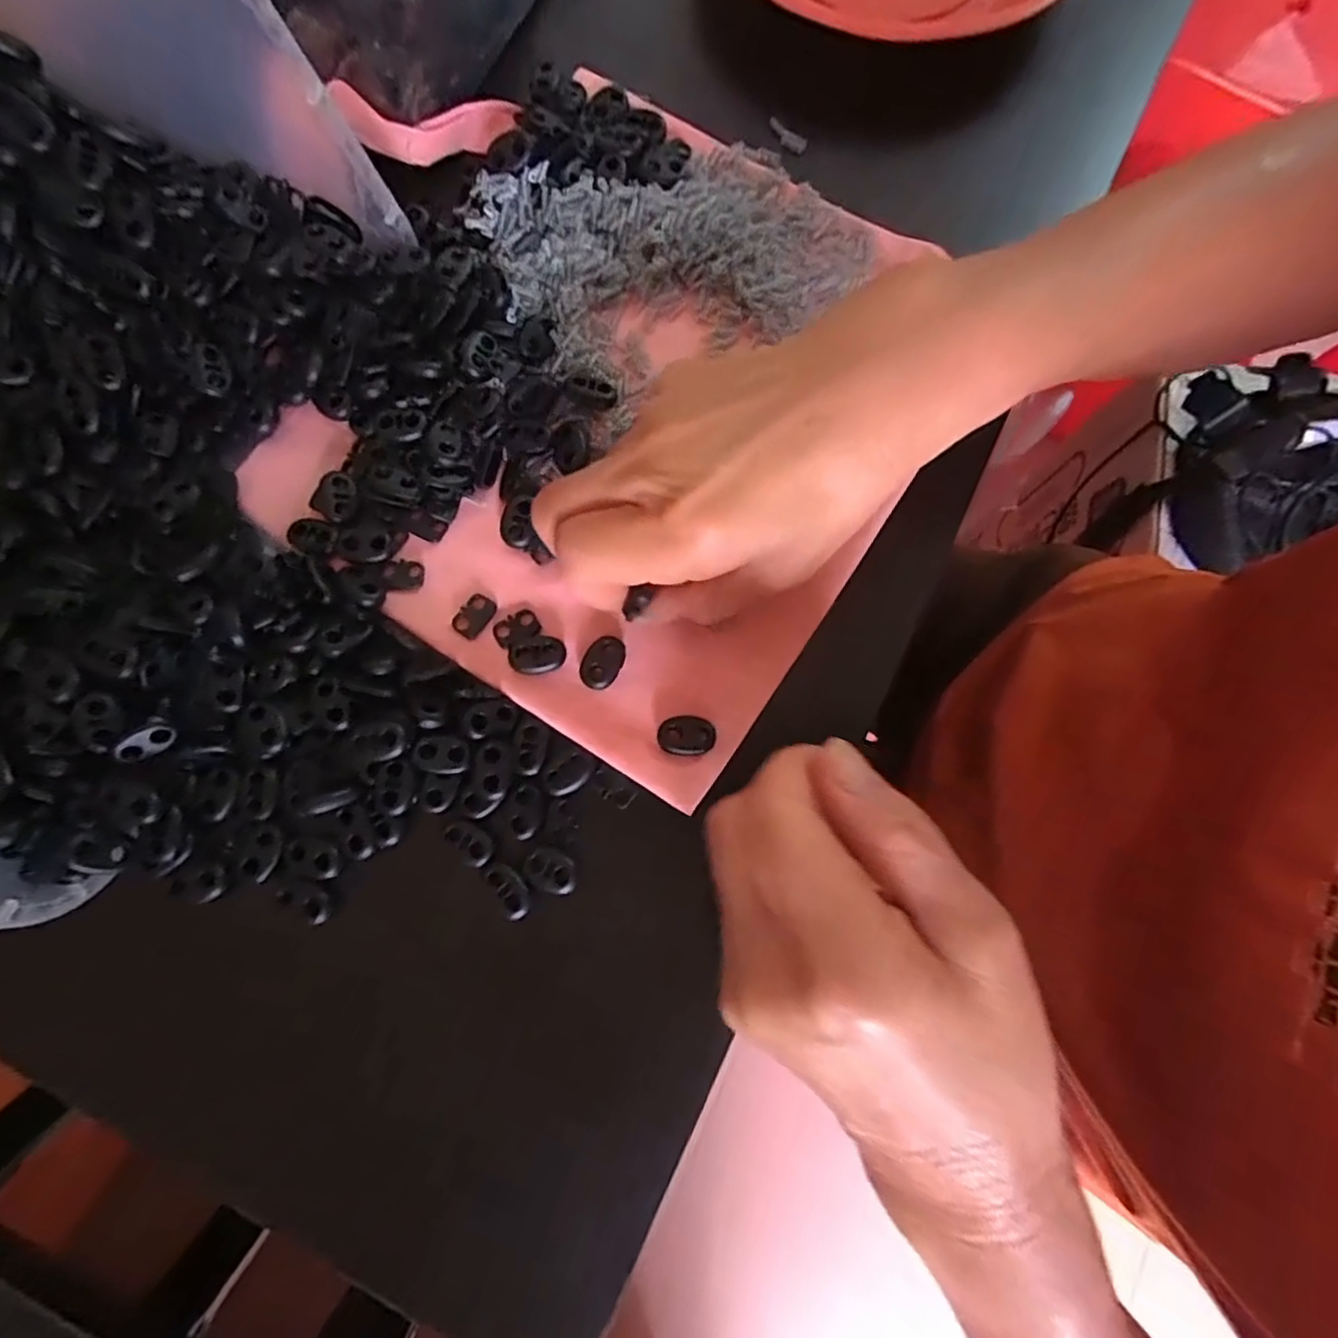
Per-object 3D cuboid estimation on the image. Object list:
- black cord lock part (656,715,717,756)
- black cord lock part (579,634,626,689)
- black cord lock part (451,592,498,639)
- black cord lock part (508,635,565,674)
[{"bbox_3d":[0.007,0.025,0.239,0.022,0.004,0.015,2,78,0],"label":"black cord lock part"},{"bbox_3d":[-0.026,-0.003,0.245,0.015,0.006,0.021,33,80,6],"label":"black cord lock part"},{"bbox_3d":[-0.078,-0.022,0.249,0.012,0.004,0.018,30,80,6],"label":"black cord lock part"},{"bbox_3d":[-0.052,-0.005,0.245,0.021,0.006,0.014,-15,79,-3],"label":"black cord lock part"}]

